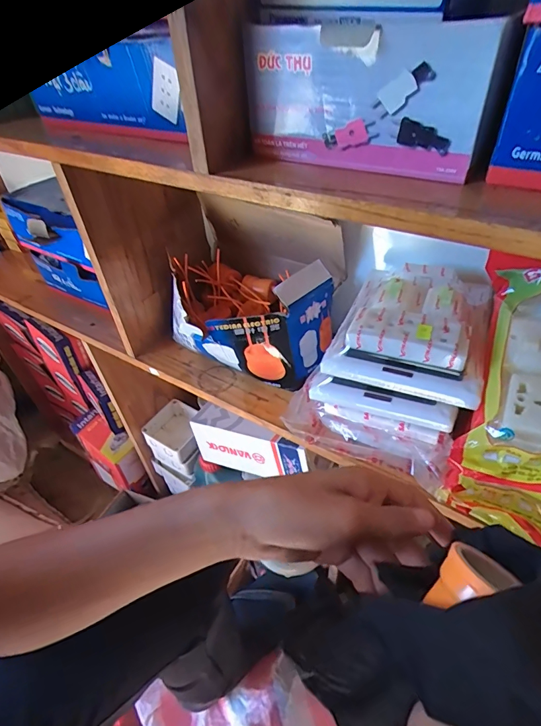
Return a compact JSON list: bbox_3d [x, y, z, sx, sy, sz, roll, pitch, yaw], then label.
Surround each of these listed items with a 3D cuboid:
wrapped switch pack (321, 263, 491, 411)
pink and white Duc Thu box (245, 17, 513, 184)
[{"bbox_3d":[0.144,-0.045,0.407,0.134,0.056,0.169,15,48,20],"label":"wrapped switch pack"},{"bbox_3d":[0.060,-0.187,0.293,0.181,0.086,0.042,27,52,29],"label":"pink and white Duc Thu box"}]

